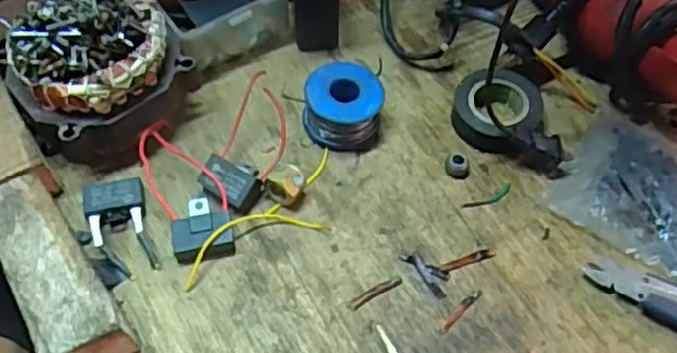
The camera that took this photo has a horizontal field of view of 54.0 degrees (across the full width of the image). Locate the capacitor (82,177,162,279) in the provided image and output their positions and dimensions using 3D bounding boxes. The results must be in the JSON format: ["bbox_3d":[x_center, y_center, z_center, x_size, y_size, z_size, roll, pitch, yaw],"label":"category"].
[{"bbox_3d":[-0.136,0.031,0.414,0.036,0.015,0.064,-14,57,-8],"label":"capacitor"}]

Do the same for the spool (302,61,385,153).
[{"bbox_3d":[0.004,-0.049,0.462,0.053,0.034,0.050,-1,56,1],"label":"spool"}]

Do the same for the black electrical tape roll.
[{"bbox_3d":[0.110,-0.047,0.465,0.059,0.026,0.064,-1,56,1],"label":"black electrical tape roll"}]

